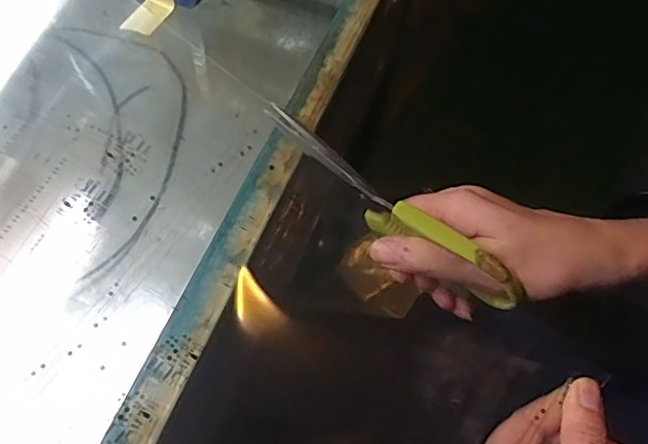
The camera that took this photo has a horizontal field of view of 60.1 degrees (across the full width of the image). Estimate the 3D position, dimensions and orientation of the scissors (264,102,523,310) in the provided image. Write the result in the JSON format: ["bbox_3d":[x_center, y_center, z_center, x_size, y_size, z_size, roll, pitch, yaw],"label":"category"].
[{"bbox_3d":[0.035,-0.004,0.299,0.161,0.046,0.008,37,67,3],"label":"scissors"}]

